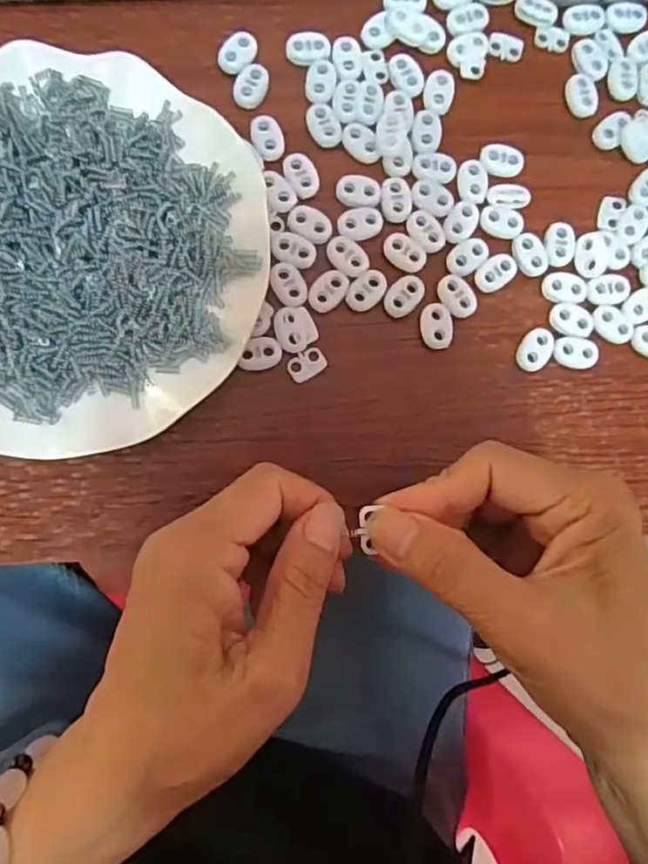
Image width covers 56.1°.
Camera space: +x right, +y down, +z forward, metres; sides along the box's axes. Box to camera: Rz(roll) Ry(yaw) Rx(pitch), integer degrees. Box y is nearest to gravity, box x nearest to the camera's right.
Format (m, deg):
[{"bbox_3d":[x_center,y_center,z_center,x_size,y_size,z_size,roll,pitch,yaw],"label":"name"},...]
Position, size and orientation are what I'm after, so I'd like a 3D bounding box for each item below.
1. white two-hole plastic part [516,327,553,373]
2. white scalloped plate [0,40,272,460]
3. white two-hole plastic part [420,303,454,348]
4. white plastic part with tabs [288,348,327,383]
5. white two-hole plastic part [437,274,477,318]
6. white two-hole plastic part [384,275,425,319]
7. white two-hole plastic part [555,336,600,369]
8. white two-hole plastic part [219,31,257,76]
[{"bbox_3d":[0.106,-0.042,0.306,0.016,0.004,0.023,26,85,-2],"label":"white two-hole plastic part"},{"bbox_3d":[-0.120,-0.083,0.281,0.180,0.023,0.178,0,86,-5],"label":"white scalloped plate"},{"bbox_3d":[0.057,-0.053,0.303,0.016,0.004,0.023,-4,87,-5],"label":"white two-hole plastic part"},{"bbox_3d":[-0.008,-0.033,0.298,0.019,0.004,0.012,-32,89,-6],"label":"white plastic part with tabs"},{"bbox_3d":[0.067,-0.069,0.304,0.016,0.004,0.023,-34,90,-6],"label":"white two-hole plastic part"},{"bbox_3d":[0.040,-0.068,0.302,0.015,0.004,0.023,40,84,-1],"label":"white two-hole plastic part"},{"bbox_3d":[0.127,-0.040,0.307,0.022,0.004,0.016,7,86,-4],"label":"white two-hole plastic part"},{"bbox_3d":[-0.043,-0.192,0.308,0.015,0.005,0.022,38,84,-1],"label":"white two-hole plastic part"}]

